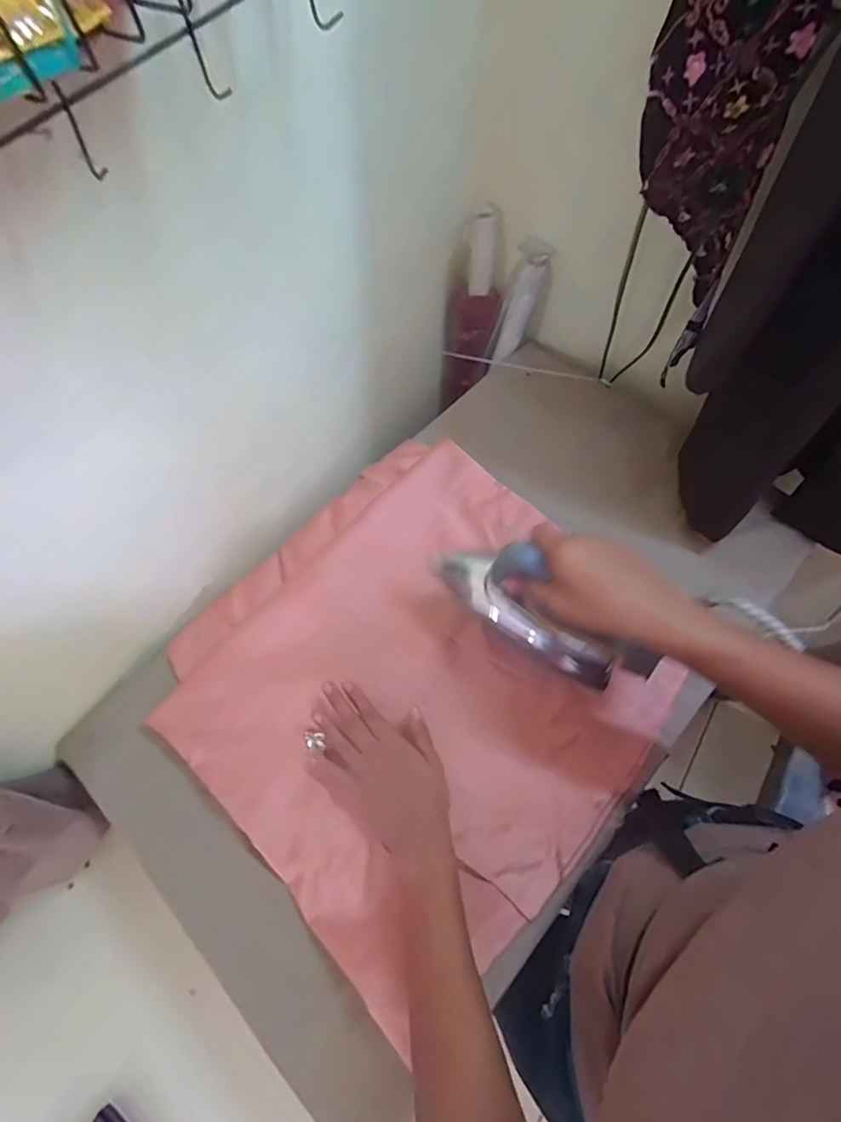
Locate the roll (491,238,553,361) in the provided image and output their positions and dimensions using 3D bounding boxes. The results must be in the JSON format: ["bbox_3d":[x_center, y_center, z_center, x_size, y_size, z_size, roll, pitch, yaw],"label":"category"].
[{"bbox_3d":[0.142,-0.369,0.701,0.042,0.162,0.043,33,42,18],"label":"roll"}]

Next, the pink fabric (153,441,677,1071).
[{"bbox_3d":[0.007,0.121,0.519,0.450,0.037,0.453,39,72,20],"label":"pink fabric"}]

